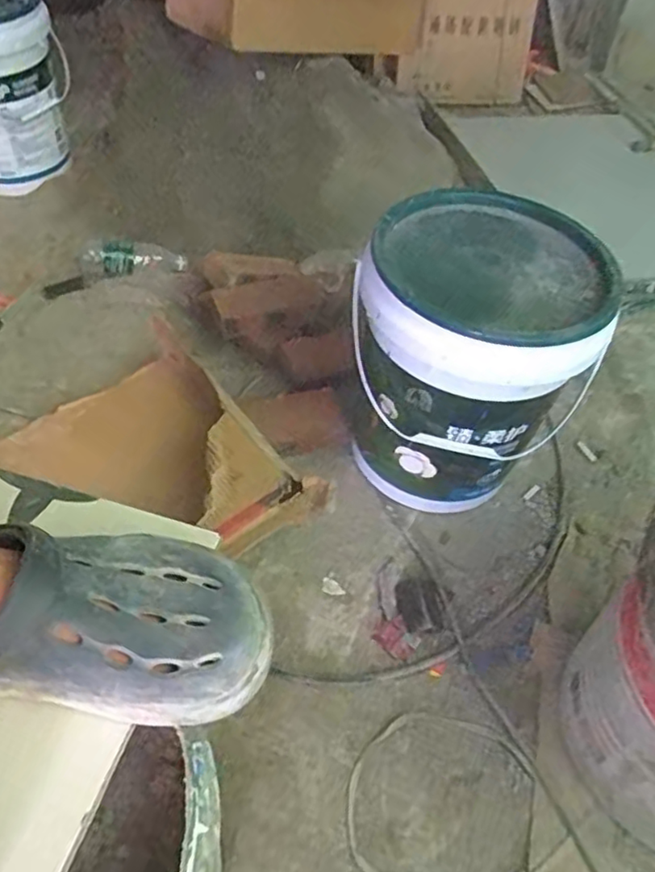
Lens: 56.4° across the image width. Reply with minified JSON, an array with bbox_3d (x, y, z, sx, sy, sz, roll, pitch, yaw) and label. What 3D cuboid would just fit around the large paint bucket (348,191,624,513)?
[{"bbox_3d":[0.181,-0.104,0.859,0.283,0.344,0.290,2,51,-3],"label":"large paint bucket"}]

